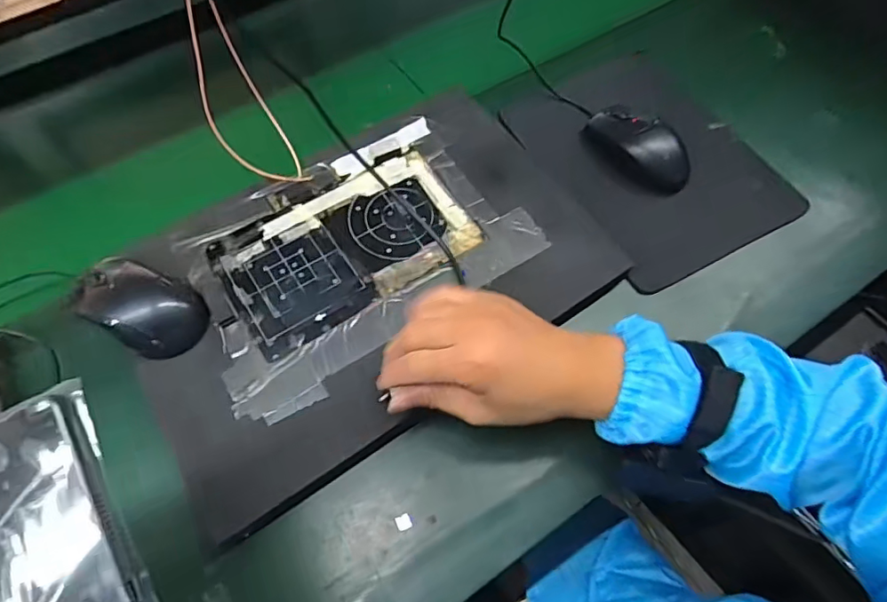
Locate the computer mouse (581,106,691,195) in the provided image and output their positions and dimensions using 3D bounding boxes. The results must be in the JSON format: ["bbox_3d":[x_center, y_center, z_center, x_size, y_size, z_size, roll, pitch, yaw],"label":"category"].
[{"bbox_3d":[0.195,-0.157,0.537,0.061,0.031,0.115,-32,66,-16],"label":"computer mouse"}]

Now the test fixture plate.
[{"bbox_3d":[-0.084,-0.050,0.471,0.212,0.007,0.124,-29,65,-14],"label":"test fixture plate"}]

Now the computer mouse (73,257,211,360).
[{"bbox_3d":[-0.241,0.002,0.424,0.101,0.034,0.060,29,66,15],"label":"computer mouse"}]

